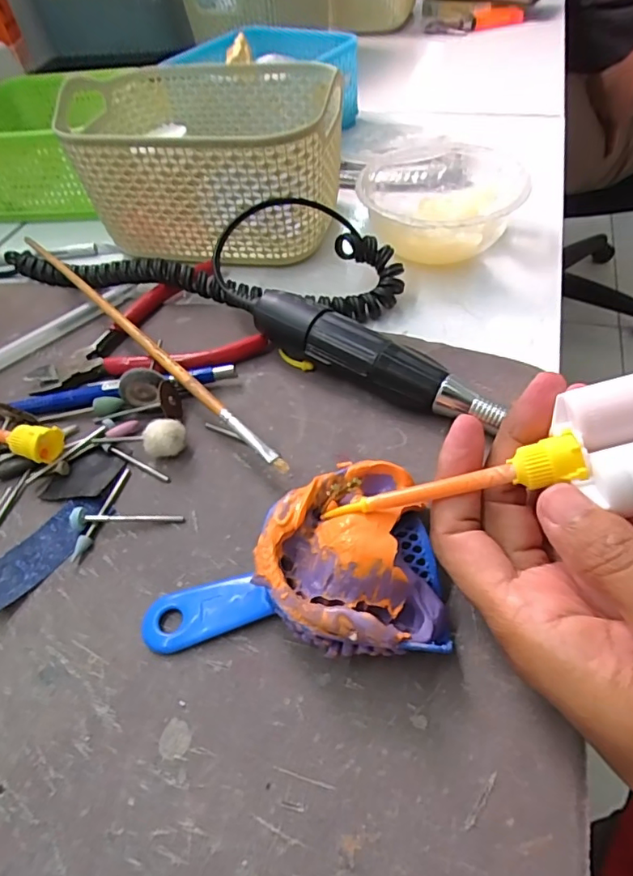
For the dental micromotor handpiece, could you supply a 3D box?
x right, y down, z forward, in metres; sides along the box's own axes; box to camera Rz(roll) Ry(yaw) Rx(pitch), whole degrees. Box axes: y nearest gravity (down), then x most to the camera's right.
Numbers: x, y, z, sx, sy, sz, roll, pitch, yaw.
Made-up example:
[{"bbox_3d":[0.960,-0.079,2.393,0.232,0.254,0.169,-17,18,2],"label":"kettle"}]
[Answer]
[{"bbox_3d":[0.025,-0.038,0.258,0.134,0.029,0.024,25,57,23],"label":"dental micromotor handpiece"}]

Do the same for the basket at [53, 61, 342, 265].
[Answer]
[{"bbox_3d":[-0.073,-0.178,0.346,0.173,0.080,0.119,4,51,7],"label":"basket"}]

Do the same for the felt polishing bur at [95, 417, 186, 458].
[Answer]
[{"bbox_3d":[-0.083,0.002,0.243,0.044,0.015,0.014,-5,50,1],"label":"felt polishing bur"}]

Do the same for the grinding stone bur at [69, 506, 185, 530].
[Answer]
[{"bbox_3d":[-0.081,0.033,0.222,0.046,0.008,0.010,-5,50,0],"label":"grinding stone bur"}]

